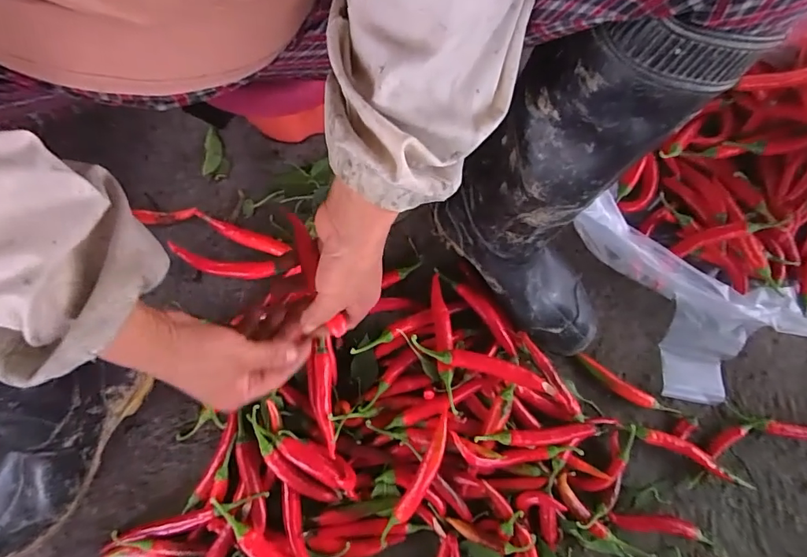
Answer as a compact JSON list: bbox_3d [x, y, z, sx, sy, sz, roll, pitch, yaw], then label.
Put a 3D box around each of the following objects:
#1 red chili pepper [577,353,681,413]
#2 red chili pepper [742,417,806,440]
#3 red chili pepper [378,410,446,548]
[{"bbox_3d":[0.273,0.134,0.558,0.137,0.013,0.020,31,79,5],"label":"red chili pepper"},{"bbox_3d":[0.486,0.183,0.560,0.128,0.020,0.026,-1,78,-1],"label":"red chili pepper"},{"bbox_3d":[0.018,0.225,0.506,0.023,0.033,0.157,27,78,6],"label":"red chili pepper"}]

